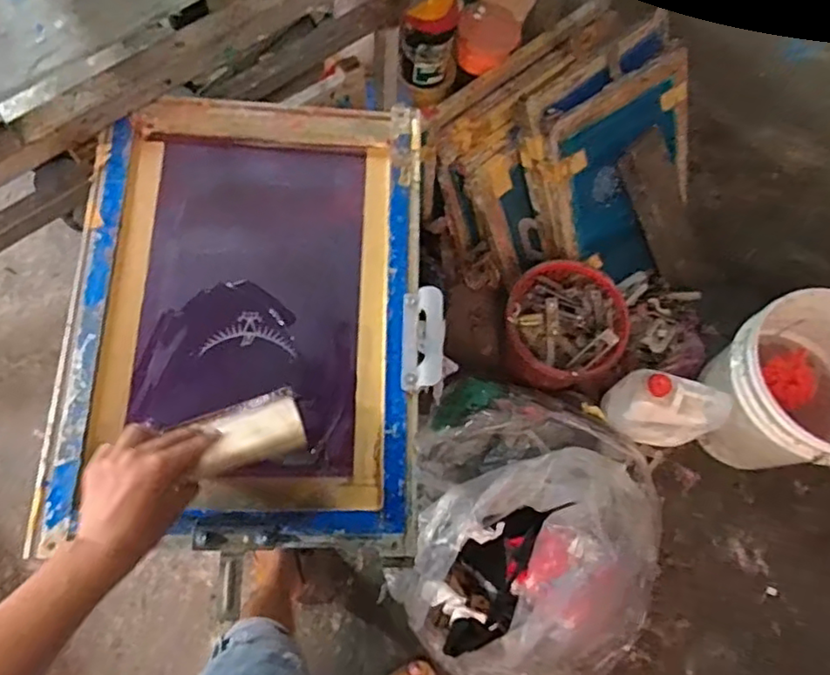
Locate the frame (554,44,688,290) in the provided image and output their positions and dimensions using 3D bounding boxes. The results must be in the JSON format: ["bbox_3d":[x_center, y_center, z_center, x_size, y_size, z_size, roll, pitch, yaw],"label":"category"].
[{"bbox_3d":[0.449,-0.321,1.304,0.337,0.435,0.051,-33,40,-10],"label":"frame"}]

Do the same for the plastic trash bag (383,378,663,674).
[{"bbox_3d":[0.223,0.384,1.190,0.500,0.316,0.598,13,69,3],"label":"plastic trash bag"}]

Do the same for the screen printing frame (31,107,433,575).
[{"bbox_3d":[-0.194,-0.041,0.740,0.390,0.035,0.529,3,74,-6],"label":"screen printing frame"}]

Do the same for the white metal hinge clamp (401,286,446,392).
[{"bbox_3d":[0.009,0.000,0.721,0.048,0.030,0.118,2,69,-1],"label":"white metal hinge clamp"}]

